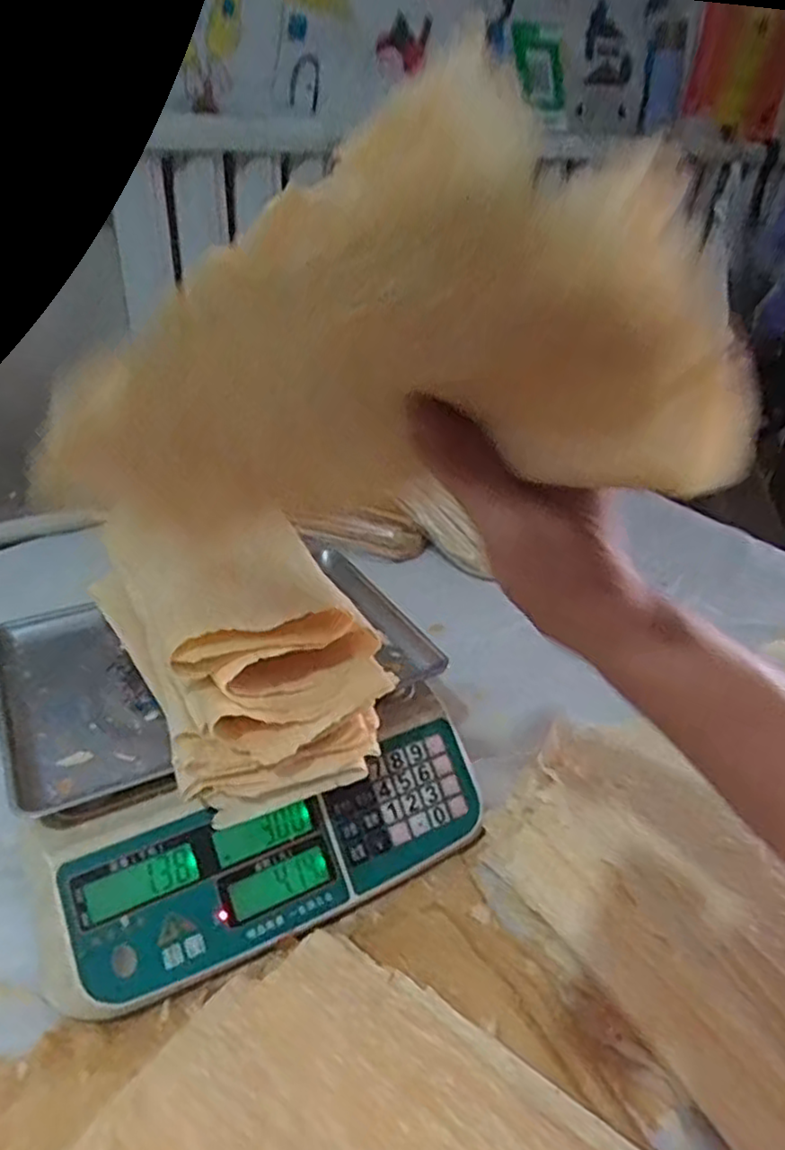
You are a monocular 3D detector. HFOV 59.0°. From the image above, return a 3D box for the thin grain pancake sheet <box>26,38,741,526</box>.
[{"bbox_3d":[-0.034,-0.056,0.247,0.276,0.115,0.026,-6,55,46],"label":"thin grain pancake sheet"}]

